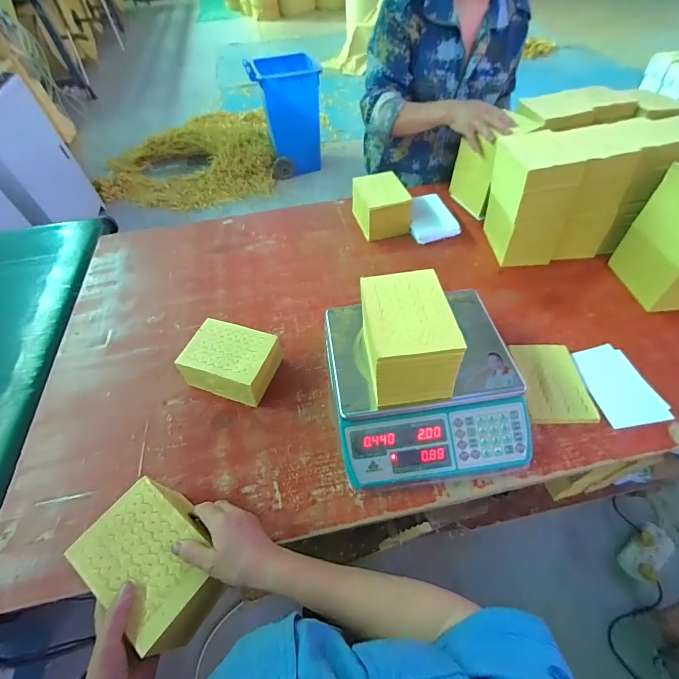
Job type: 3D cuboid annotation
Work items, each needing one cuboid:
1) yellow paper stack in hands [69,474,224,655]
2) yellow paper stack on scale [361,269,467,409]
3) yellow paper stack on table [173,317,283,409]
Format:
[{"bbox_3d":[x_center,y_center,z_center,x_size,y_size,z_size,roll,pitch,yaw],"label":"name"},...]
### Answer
[{"bbox_3d":[-0.233,0.288,0.446,0.164,0.087,0.120,31,61,23],"label":"yellow paper stack in hands"},{"bbox_3d":[0.104,-0.005,0.529,0.120,0.105,0.180,-6,54,-2],"label":"yellow paper stack on scale"},{"bbox_3d":[-0.210,0.041,0.661,0.158,0.084,0.126,15,56,13],"label":"yellow paper stack on table"}]

